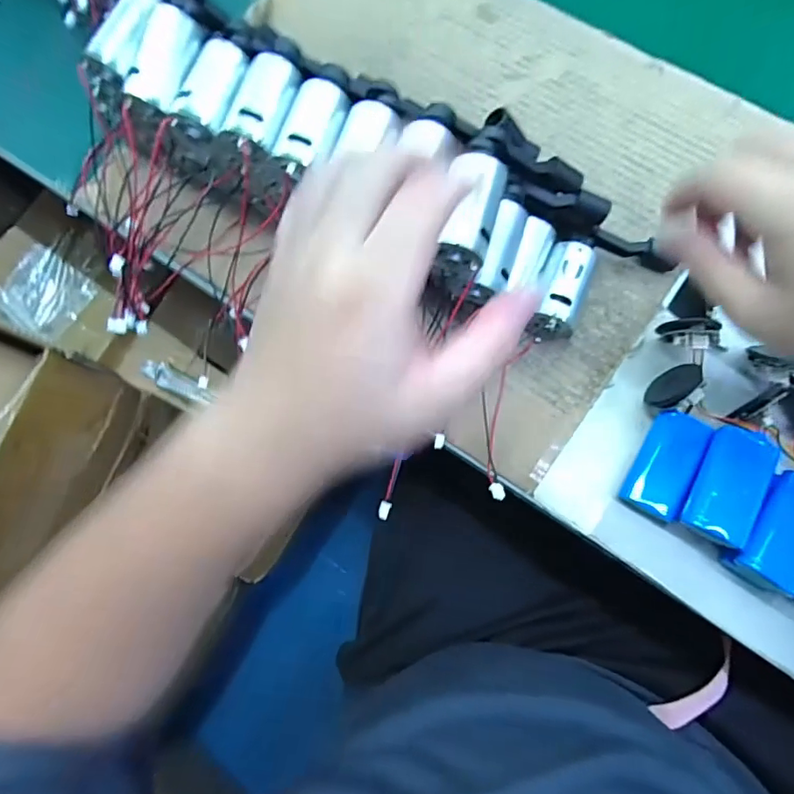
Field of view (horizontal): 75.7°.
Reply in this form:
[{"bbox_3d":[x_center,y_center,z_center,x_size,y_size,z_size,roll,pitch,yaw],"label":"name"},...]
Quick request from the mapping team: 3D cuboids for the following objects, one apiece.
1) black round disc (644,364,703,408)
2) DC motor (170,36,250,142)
[{"bbox_3d":[0.184,-0.006,0.338,0.037,0.007,0.021,-40,56,30],"label":"black round disc"},{"bbox_3d":[-0.114,-0.193,0.322,0.031,0.024,0.064,14,77,5],"label":"DC motor"}]

